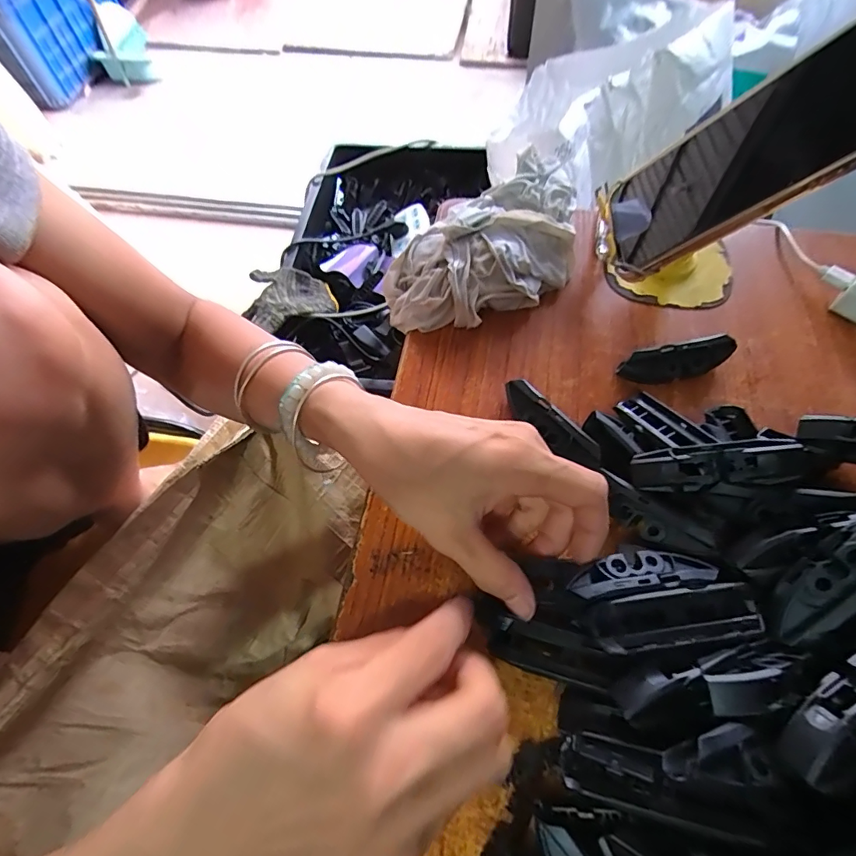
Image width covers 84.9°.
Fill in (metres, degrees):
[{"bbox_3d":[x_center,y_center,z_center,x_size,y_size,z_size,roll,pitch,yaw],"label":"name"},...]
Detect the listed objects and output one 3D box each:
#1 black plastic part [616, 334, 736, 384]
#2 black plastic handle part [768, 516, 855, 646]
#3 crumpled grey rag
[{"bbox_3d":[0.158,-0.040,0.298,0.070,0.024,0.017,-9,61,-4],"label":"black plastic part"},{"bbox_3d":[0.167,0.059,0.191,0.022,0.012,0.070,45,104,22],"label":"black plastic handle part"},{"bbox_3d":[0.048,-0.129,0.341,0.172,0.039,0.097,-36,66,-18],"label":"crumpled grey rag"}]

